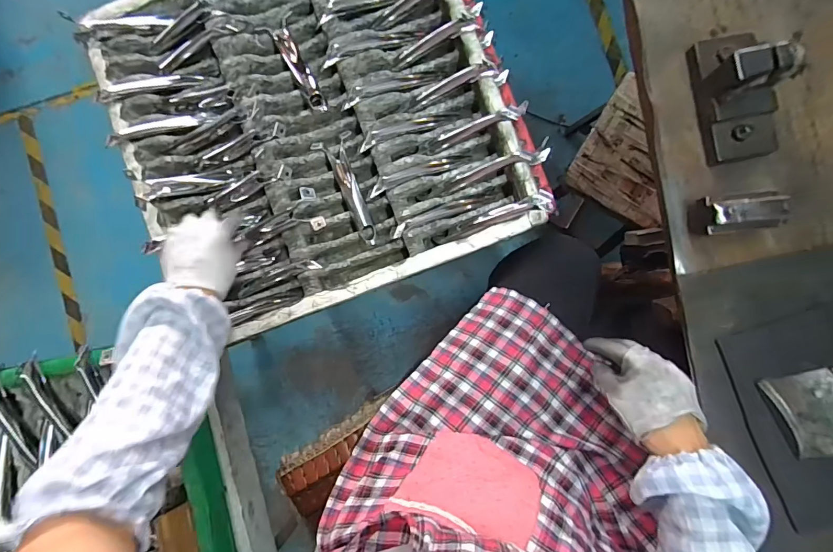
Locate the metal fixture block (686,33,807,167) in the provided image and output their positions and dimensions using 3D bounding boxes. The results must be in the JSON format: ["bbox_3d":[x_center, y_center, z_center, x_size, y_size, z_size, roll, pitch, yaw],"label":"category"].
[{"bbox_3d":[0.338,-0.192,0.426,0.063,0.063,0.132,-8,87,2],"label":"metal fixture block"}]

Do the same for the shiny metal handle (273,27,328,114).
[{"bbox_3d":[-0.178,-0.315,0.640,0.026,0.021,0.145,-28,86,1],"label":"shiny metal handle"}]

